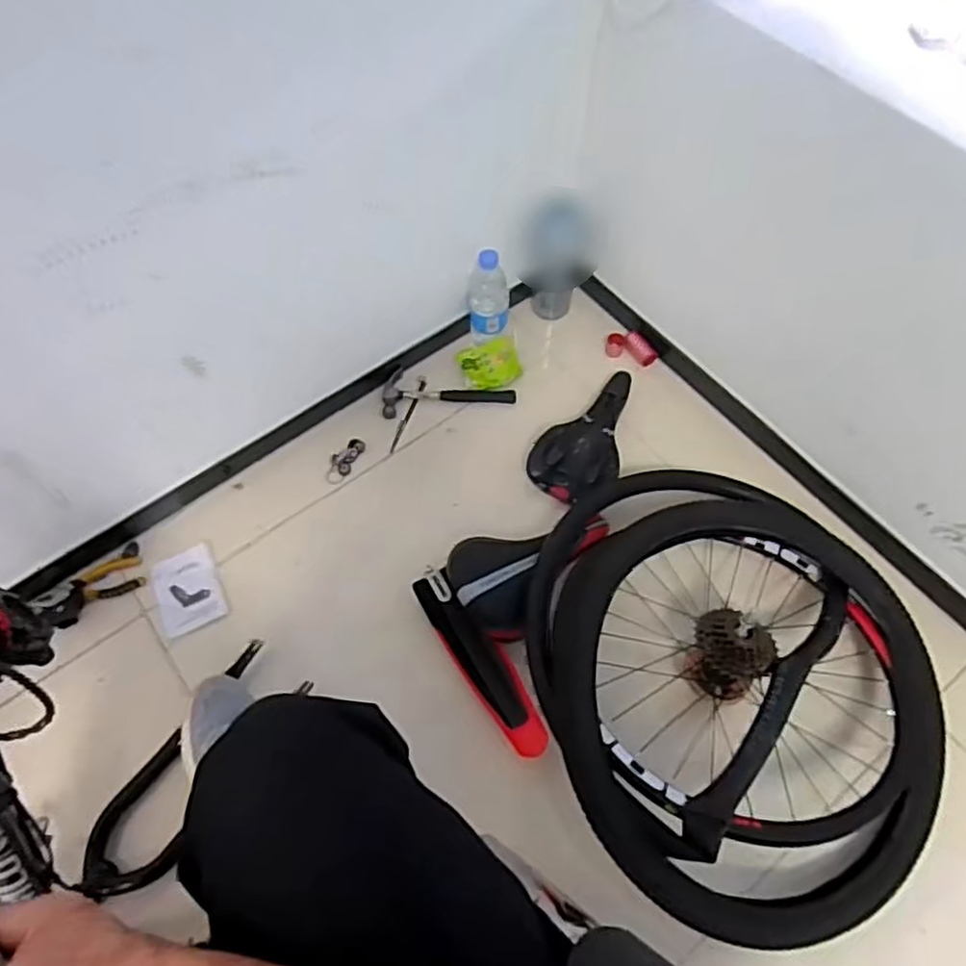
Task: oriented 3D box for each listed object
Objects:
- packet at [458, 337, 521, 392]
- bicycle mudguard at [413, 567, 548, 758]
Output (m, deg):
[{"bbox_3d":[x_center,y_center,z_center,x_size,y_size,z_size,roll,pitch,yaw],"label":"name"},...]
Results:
[{"bbox_3d":[0.013,-0.209,1.223,0.108,0.041,0.087,-13,63,-6],"label":"packet"},{"bbox_3d":[-0.006,0.241,0.971,0.065,0.040,0.303,-31,67,-15],"label":"bicycle mudguard"}]

